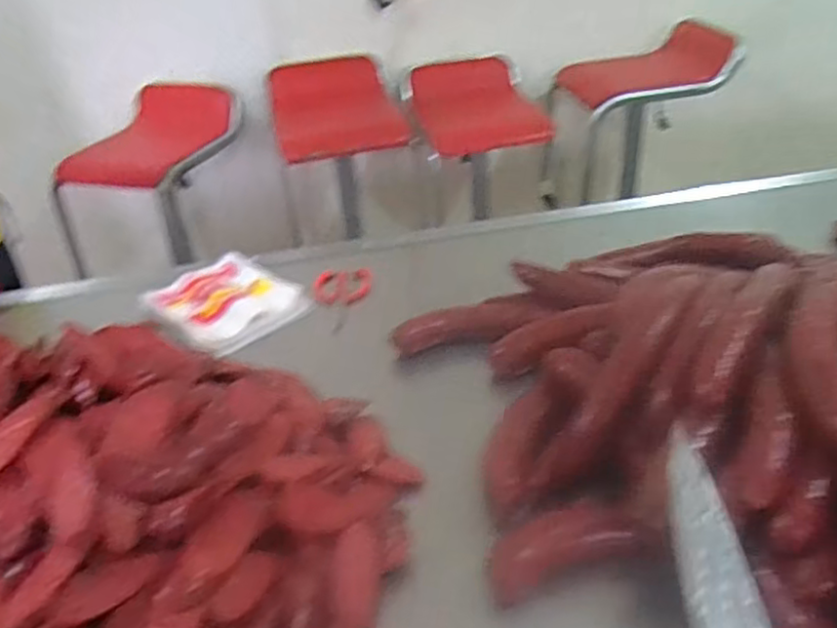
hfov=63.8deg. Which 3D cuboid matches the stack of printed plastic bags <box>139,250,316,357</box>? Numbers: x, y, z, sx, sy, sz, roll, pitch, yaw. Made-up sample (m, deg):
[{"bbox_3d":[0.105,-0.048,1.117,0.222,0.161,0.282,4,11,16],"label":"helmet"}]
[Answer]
[{"bbox_3d":[-0.275,-0.019,0.944,0.188,0.023,0.172,25,44,37],"label":"stack of printed plastic bags"}]

